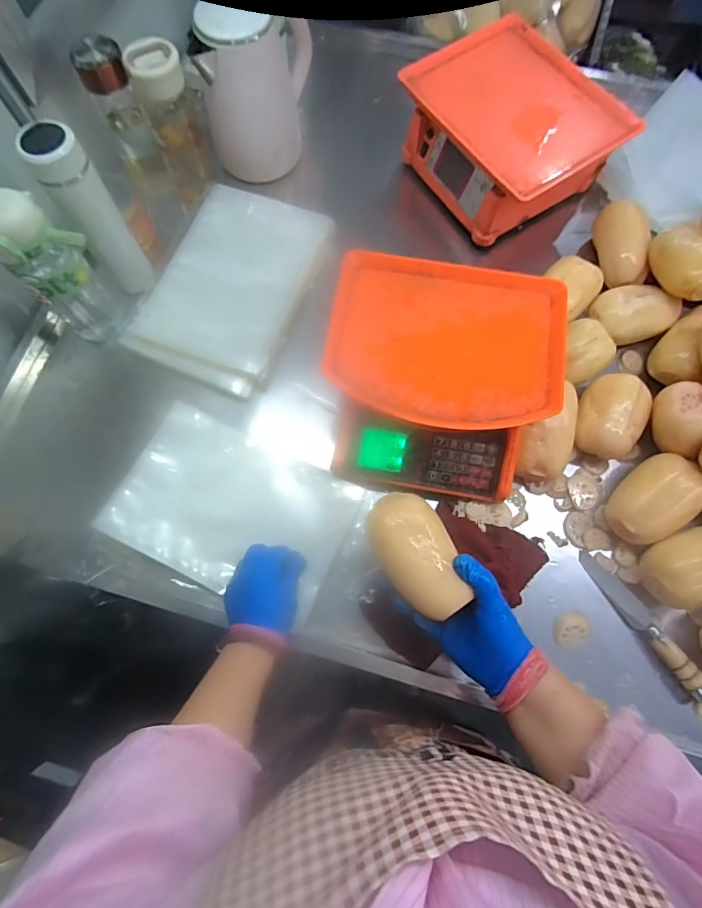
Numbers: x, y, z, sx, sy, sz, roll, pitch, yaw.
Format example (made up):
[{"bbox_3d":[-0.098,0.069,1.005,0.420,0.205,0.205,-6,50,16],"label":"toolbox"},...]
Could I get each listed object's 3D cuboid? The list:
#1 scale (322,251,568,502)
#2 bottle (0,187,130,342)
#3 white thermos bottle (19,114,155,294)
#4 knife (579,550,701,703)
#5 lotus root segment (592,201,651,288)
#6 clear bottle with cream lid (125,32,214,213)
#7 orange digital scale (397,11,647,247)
[{"bbox_3d":[0.113,-0.098,0.582,0.288,0.115,0.280,8,74,3],"label":"scale"},{"bbox_3d":[-0.388,-0.243,0.580,0.086,0.225,0.093,36,77,11],"label":"bottle"},{"bbox_3d":[-0.339,-0.313,0.589,0.066,0.214,0.061,-31,75,-8],"label":"white thermos bottle"},{"bbox_3d":[0.376,0.213,0.555,0.034,0.028,0.209,-30,75,-8],"label":"knife"},{"bbox_3d":[0.425,-0.324,0.676,0.073,0.053,0.133,-3,73,0],"label":"lotus root segment"},{"bbox_3d":[-0.261,-0.485,0.660,0.077,0.204,0.070,-22,74,-6],"label":"clear bottle with cream lid"},{"bbox_3d":[0.253,-0.523,0.704,0.253,0.101,0.294,-29,75,-8],"label":"orange digital scale"}]

